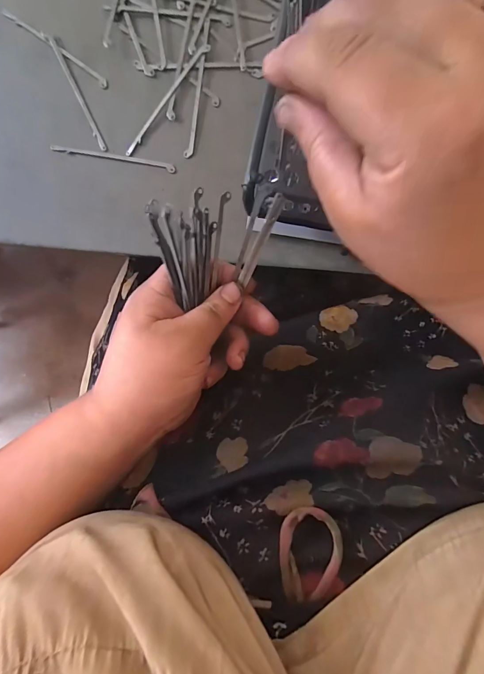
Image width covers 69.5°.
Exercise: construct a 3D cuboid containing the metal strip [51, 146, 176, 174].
[{"bbox_3d":[-0.112,-0.158,0.307,0.110,0.004,0.009,12,91,2],"label":"metal strip"}]

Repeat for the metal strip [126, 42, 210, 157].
[{"bbox_3d":[-0.065,-0.203,0.298,0.006,0.006,0.111,41,92,2],"label":"metal strip"}]

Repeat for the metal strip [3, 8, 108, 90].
[{"bbox_3d":[-0.163,-0.253,0.305,0.111,0.005,0.007,37,92,2],"label":"metal strip"}]

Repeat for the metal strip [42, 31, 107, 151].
[{"bbox_3d":[-0.145,-0.214,0.304,0.007,0.004,0.110,-27,89,3],"label":"metal strip"}]

